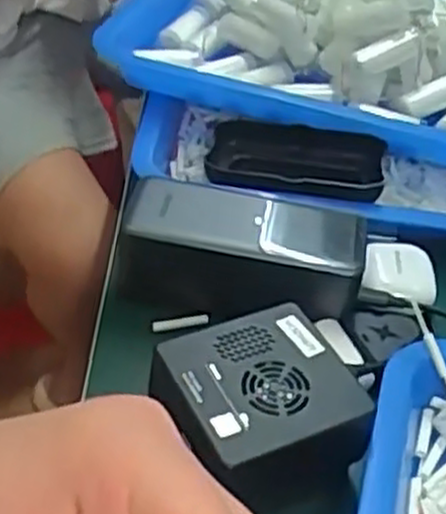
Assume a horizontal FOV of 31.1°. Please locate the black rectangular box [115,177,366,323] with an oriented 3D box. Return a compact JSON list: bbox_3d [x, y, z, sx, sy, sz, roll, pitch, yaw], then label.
[{"bbox_3d":[0.011,-0.004,0.438,0.129,0.044,0.060,8,35,5],"label":"black rectangular box"}]

